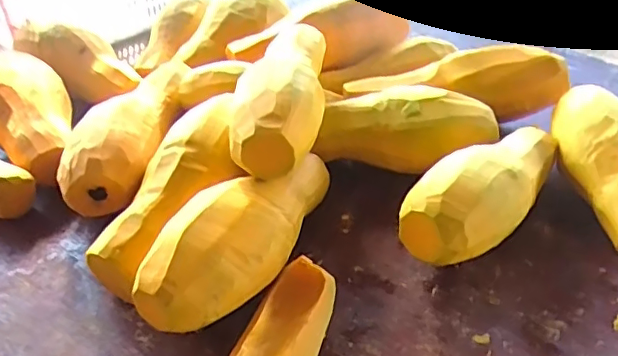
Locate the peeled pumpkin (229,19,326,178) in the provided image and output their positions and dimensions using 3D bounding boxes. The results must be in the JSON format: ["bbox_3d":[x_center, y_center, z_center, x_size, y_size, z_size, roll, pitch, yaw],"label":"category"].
[{"bbox_3d":[-0.034,-0.125,0.750,0.113,0.094,0.285,3,39,6],"label":"peeled pumpkin"}]

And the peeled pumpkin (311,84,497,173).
[{"bbox_3d":[0.137,-0.075,0.817,0.250,0.088,0.091,-3,38,-1],"label":"peeled pumpkin"}]

